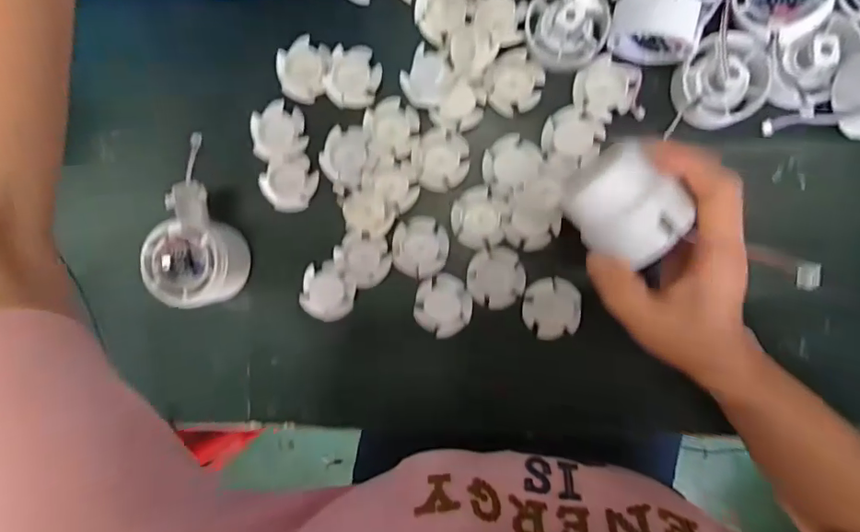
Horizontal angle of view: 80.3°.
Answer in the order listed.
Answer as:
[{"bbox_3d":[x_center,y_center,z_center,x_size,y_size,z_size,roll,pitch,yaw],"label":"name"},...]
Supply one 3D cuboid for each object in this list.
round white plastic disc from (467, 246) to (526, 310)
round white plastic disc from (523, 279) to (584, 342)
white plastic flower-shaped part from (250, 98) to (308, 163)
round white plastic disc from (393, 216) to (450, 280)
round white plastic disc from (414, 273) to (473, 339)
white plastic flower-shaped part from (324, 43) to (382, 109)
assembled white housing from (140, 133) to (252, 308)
[{"bbox_3d":[0.048,0.009,0.366,0.040,0.004,0.042,-21,94,7],"label":"round white plastic disc"},{"bbox_3d":[0.087,0.031,0.361,0.038,0.005,0.043,-1,96,5],"label":"round white plastic disc"},{"bbox_3d":[-0.114,-0.101,0.380,0.039,0.012,0.038,-15,94,7],"label":"white plastic flower-shaped part"},{"bbox_3d":[-0.007,-0.013,0.372,0.040,0.012,0.043,1,96,5],"label":"round white plastic disc"},{"bbox_3d":[0.009,0.028,0.369,0.040,0.004,0.042,0,85,2],"label":"round white plastic disc"},{"bbox_3d":[-0.055,-0.137,0.371,0.037,0.014,0.042,14,97,4],"label":"white plastic flower-shaped part"},{"bbox_3d":[-0.165,-0.031,0.366,0.060,0.051,0.120,-3,96,6],"label":"assembled white housing"}]

